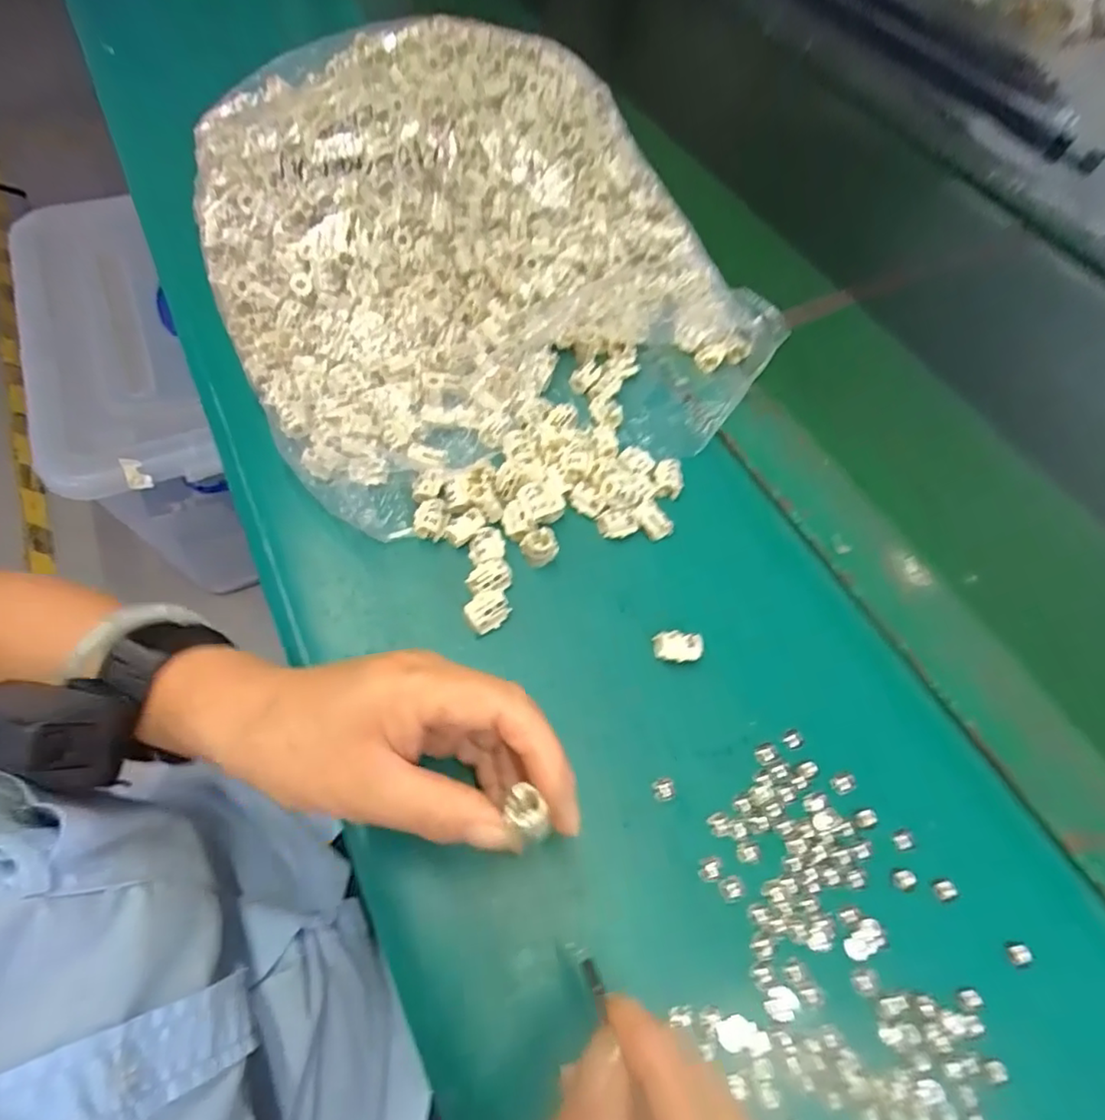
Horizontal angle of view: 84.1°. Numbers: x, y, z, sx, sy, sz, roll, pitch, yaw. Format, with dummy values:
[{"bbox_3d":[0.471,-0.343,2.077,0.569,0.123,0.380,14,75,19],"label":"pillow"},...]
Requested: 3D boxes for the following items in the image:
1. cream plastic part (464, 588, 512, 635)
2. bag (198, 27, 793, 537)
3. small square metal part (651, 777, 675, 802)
[{"bbox_3d":[-0.035,0.029,0.335,0.024,0.014,0.018,-31,65,-21],"label":"cream plastic part"},{"bbox_3d":[-0.065,-0.235,0.444,0.342,0.099,0.405,-17,61,-14],"label":"bag"},{"bbox_3d":[0.055,0.112,0.299,0.011,0.004,0.011,-9,60,-10],"label":"small square metal part"}]

